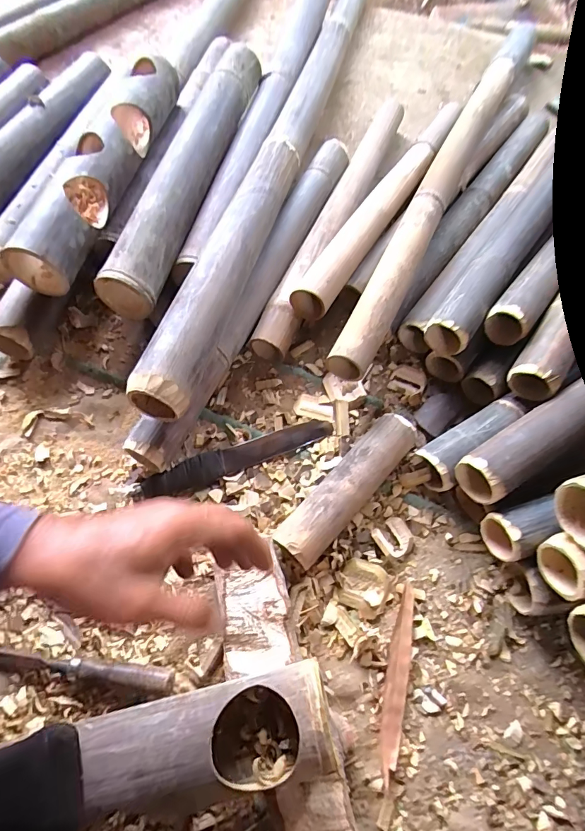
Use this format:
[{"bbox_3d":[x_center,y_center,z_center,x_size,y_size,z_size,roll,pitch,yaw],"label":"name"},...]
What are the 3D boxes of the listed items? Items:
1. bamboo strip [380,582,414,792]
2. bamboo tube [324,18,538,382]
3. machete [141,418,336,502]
[{"bbox_3d":[0.115,0.287,0.465,0.023,0.008,0.185,12,65,9],"label":"bamboo strip"},{"bbox_3d":[0.253,-0.399,0.706,0.065,0.049,0.836,26,66,9],"label":"bamboo tube"},{"bbox_3d":[-0.068,0.053,0.557,0.254,0.021,0.039,-22,68,-13],"label":"machete"}]

